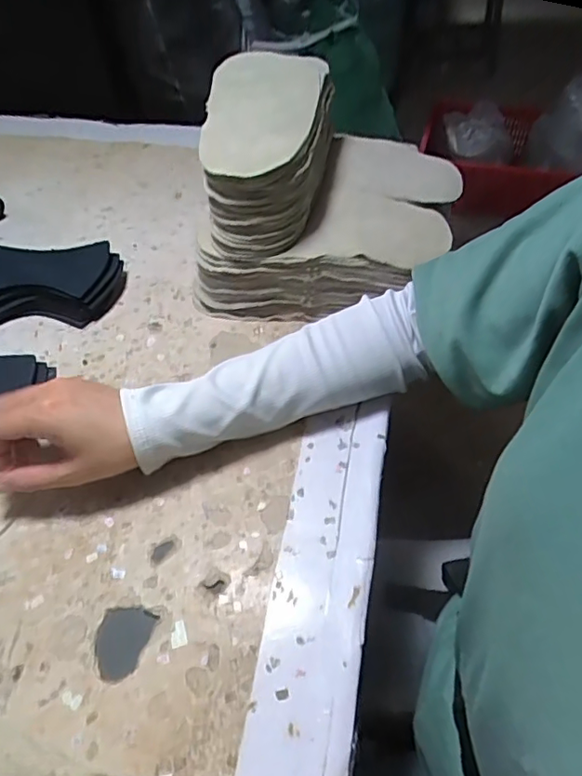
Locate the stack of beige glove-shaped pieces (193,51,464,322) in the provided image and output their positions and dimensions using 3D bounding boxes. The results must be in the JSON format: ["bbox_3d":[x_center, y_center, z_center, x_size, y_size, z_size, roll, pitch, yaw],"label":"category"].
[{"bbox_3d":[0.035,-0.177,0.506,0.216,0.145,0.201,7,53,8],"label":"stack of beige glove-shaped pieces"}]

